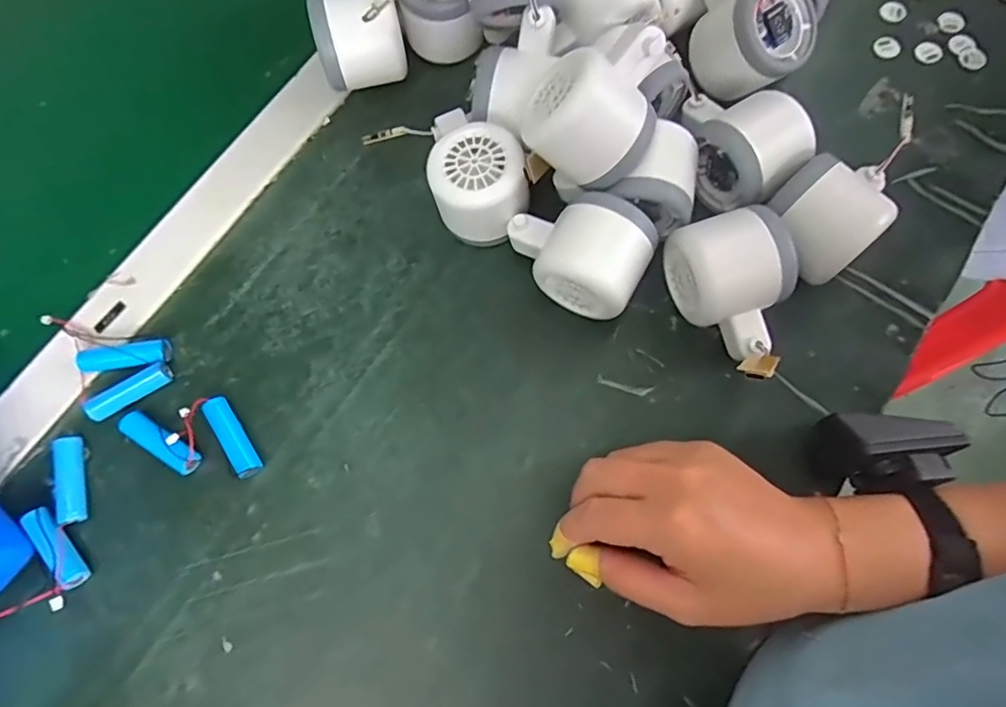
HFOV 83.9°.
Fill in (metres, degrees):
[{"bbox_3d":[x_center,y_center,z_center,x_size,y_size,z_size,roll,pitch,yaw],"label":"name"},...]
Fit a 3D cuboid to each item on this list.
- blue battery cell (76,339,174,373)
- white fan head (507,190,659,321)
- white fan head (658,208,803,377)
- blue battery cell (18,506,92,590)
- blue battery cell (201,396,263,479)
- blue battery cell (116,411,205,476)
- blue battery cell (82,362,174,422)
[{"bbox_3d":[-0.237,0.002,0.349,0.050,0.018,0.016,-12,72,-3],"label":"blue battery cell"},{"bbox_3d":[0.043,-0.061,0.329,0.082,0.047,0.055,29,77,9],"label":"white fan head"},{"bbox_3d":[0.136,-0.034,0.315,0.056,0.050,0.088,-19,75,-3],"label":"white fan head"},{"bbox_3d":[-0.253,0.110,0.320,0.014,0.016,0.051,-38,75,-11],"label":"blue battery cell"},{"bbox_3d":[-0.161,0.049,0.334,0.014,0.011,0.052,-32,74,-9],"label":"blue battery cell"},{"bbox_3d":[-0.204,0.053,0.334,0.056,0.012,0.014,32,75,11],"label":"blue battery cell"},{"bbox_3d":[-0.229,0.024,0.344,0.051,0.011,0.014,-30,74,-9],"label":"blue battery cell"}]

